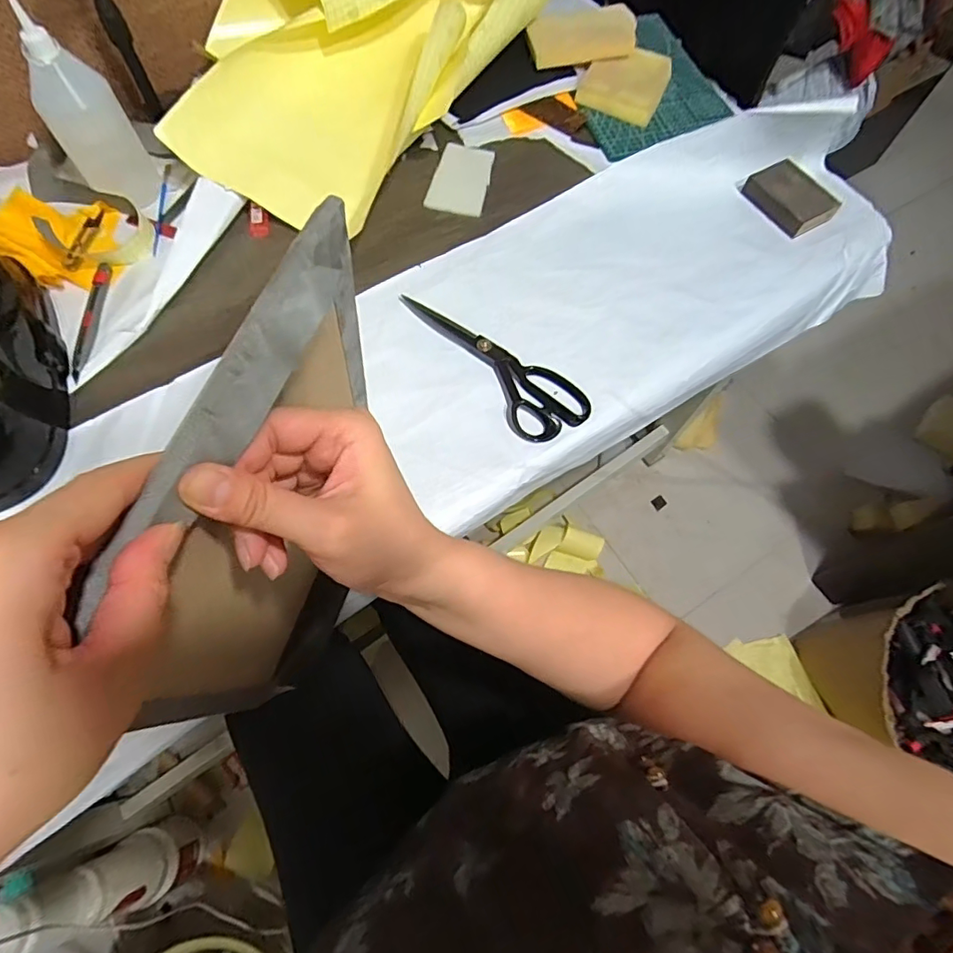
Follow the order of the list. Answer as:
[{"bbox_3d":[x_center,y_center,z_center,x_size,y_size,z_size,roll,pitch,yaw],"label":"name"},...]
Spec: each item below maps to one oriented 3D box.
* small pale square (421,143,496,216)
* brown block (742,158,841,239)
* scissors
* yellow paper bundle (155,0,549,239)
[{"bbox_3d":[-0.018,-0.391,0.690,0.072,0.007,0.117,14,67,3],"label":"small pale square"},{"bbox_3d":[0.404,-0.361,0.676,0.072,0.027,0.103,-31,72,-15],"label":"brown block"},{"bbox_3d":[0.021,-0.136,0.578,0.081,0.015,0.235,-33,73,-15],"label":"scissors"},{"bbox_3d":[-0.166,-0.560,0.694,0.307,0.123,0.531,30,69,9],"label":"yellow paper bundle"}]

